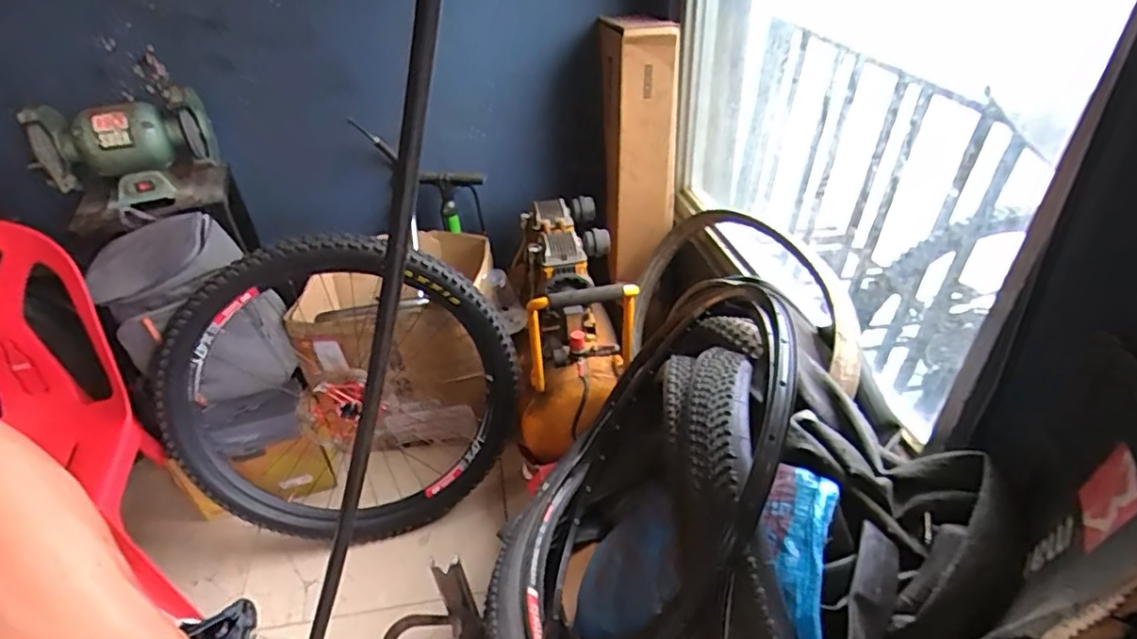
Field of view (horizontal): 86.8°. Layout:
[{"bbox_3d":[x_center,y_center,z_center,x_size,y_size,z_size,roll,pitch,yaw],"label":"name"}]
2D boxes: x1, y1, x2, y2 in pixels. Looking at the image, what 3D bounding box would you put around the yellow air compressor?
[{"bbox_3d":[0.006,0.004,1.450,0.259,0.443,0.473,-4,38,0],"label":"yellow air compressor"}]

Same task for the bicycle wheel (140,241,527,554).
[{"bbox_3d":[-0.461,0.141,1.322,0.710,0.659,0.097,27,13,-24],"label":"bicycle wheel"}]

